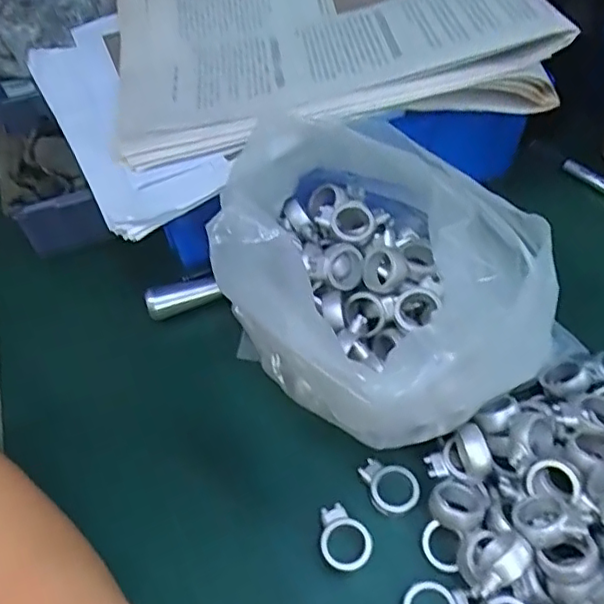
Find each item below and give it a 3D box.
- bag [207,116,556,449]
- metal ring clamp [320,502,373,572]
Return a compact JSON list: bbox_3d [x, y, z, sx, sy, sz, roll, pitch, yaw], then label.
[{"bbox_3d":[0.029,-0.010,0.331,0.124,0.120,0.186,-19,52,-11],"label":"bag"},{"bbox_3d":[0.021,0.119,0.304,0.026,0.004,0.033,-21,53,-13],"label":"metal ring clamp"}]

